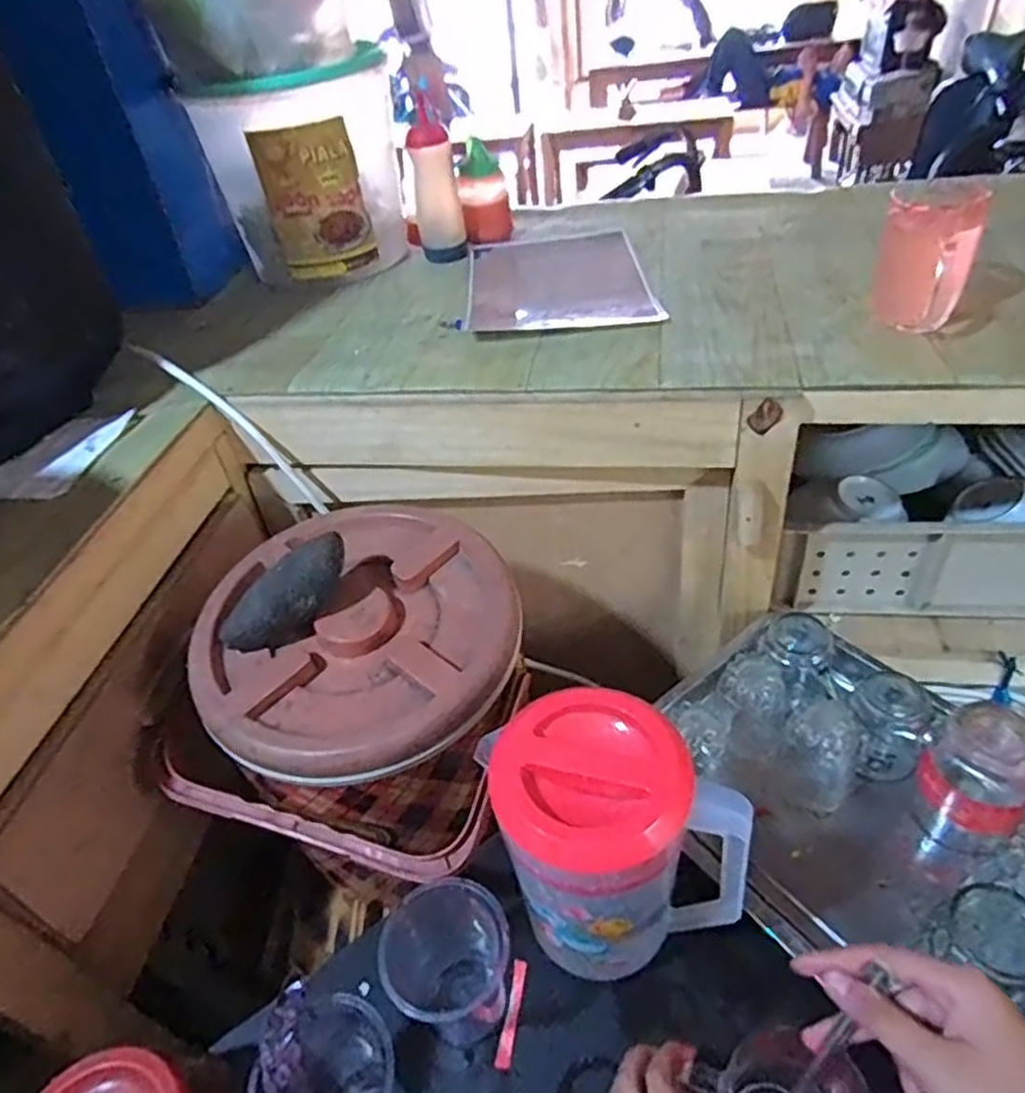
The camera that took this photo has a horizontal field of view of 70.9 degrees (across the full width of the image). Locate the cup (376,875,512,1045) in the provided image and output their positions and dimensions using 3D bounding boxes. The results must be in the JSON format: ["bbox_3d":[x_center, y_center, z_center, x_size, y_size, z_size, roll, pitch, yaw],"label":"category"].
[{"bbox_3d":[-0.044,0.310,0.530,0.082,0.133,0.087,-4,43,4],"label":"cup"}]

